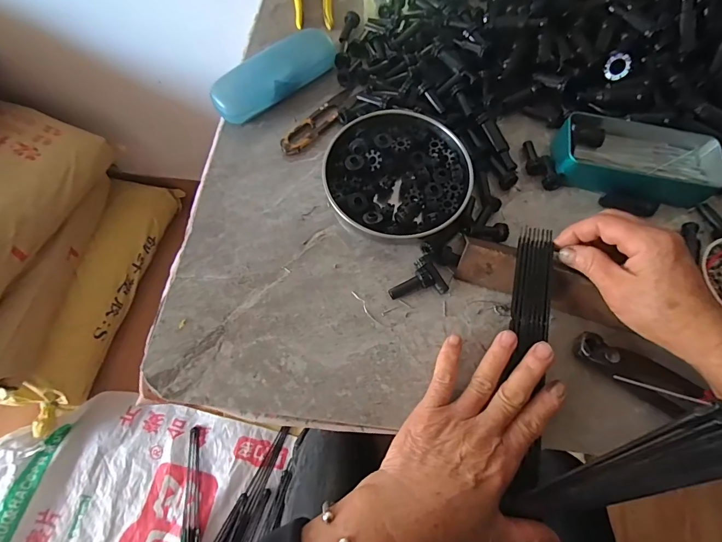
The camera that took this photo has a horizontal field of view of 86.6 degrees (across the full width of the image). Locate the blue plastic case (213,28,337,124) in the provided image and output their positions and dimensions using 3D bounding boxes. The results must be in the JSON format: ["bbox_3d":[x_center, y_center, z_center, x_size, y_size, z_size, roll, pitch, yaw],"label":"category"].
[{"bbox_3d":[-0.088,-0.213,0.410,0.048,0.042,0.155,43,72,14],"label":"blue plastic case"}]

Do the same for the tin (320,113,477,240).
[{"bbox_3d":[0.033,-0.093,0.377,0.137,0.027,0.136,1,68,-2],"label":"tin"}]

